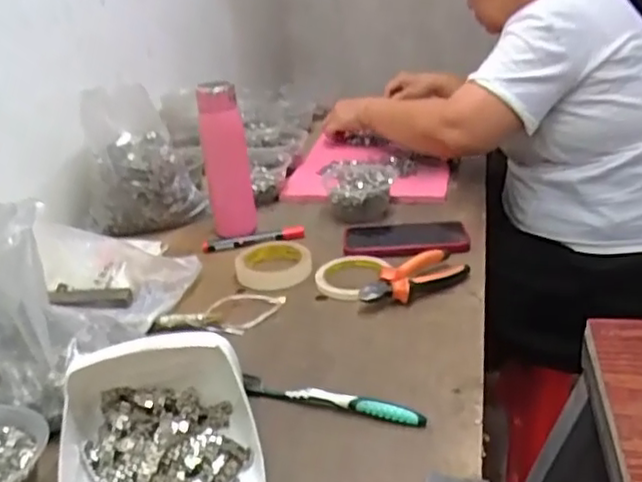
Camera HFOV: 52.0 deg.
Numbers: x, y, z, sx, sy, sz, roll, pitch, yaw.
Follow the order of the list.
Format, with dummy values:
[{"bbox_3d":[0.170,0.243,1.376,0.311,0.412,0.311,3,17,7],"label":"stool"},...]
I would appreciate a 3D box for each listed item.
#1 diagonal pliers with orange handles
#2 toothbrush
[{"bbox_3d":[0.112,0.045,0.784,0.138,0.030,0.056,-22,30,-32],"label":"diagonal pliers with orange handles"},{"bbox_3d":[0.007,0.144,0.600,0.175,0.016,0.015,6,27,22],"label":"toothbrush"}]

